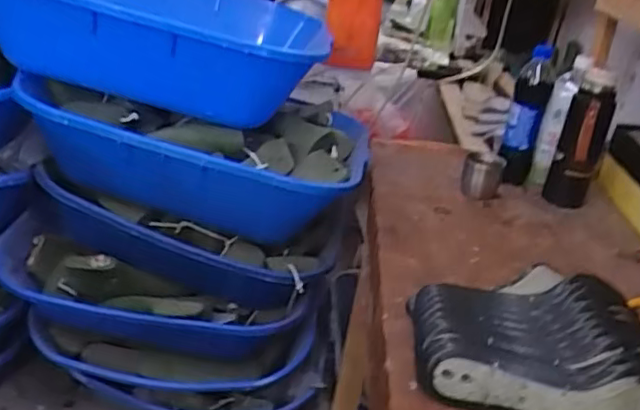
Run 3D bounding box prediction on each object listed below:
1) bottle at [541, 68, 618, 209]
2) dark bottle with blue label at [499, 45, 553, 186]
[{"bbox_3d":[0.405,-0.095,0.977,0.066,0.214,0.054,17,27,20],"label":"bottle"},{"bbox_3d":[0.334,-0.139,1.025,0.052,0.231,0.055,17,27,18],"label":"dark bottle with blue label"}]

